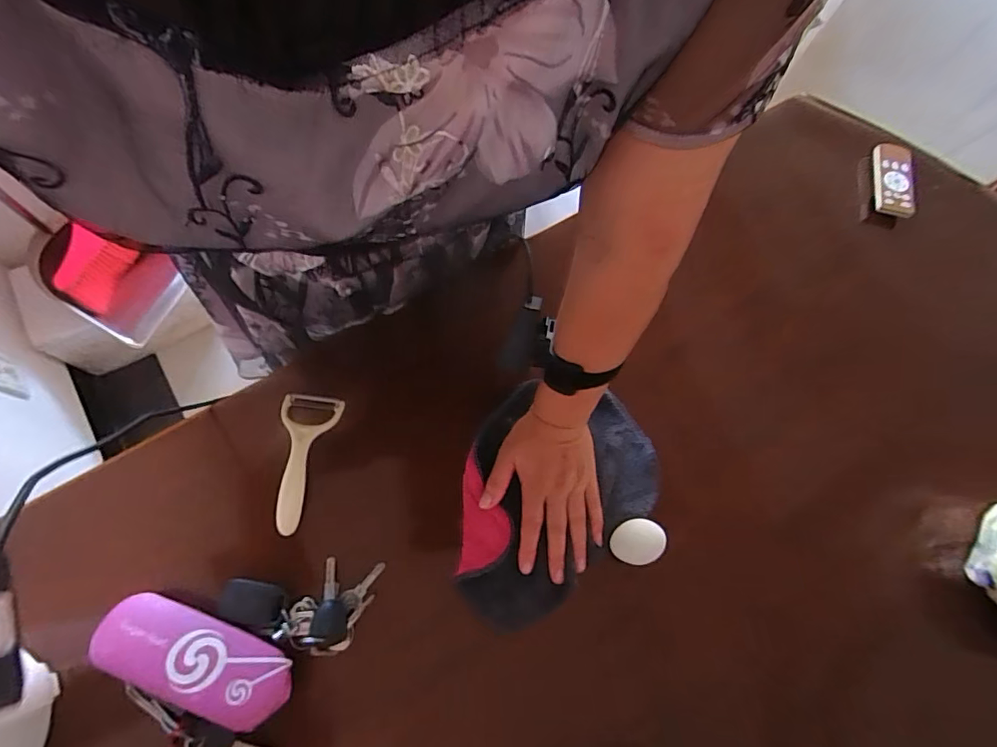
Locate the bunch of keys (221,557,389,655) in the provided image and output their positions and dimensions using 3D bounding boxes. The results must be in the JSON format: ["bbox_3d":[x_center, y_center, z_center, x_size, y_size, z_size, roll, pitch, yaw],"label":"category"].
[{"bbox_3d":[-0.183,0.208,0.448,0.133,0.019,0.075,6,70,0],"label":"bunch of keys"}]

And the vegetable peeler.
[{"bbox_3d":[-0.197,0.086,0.484,0.059,0.017,0.134,8,70,1],"label":"vegetable peeler"}]

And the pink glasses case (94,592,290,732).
[{"bbox_3d":[-0.250,0.235,0.408,0.156,0.046,0.054,25,71,7],"label":"pink glasses case"}]

